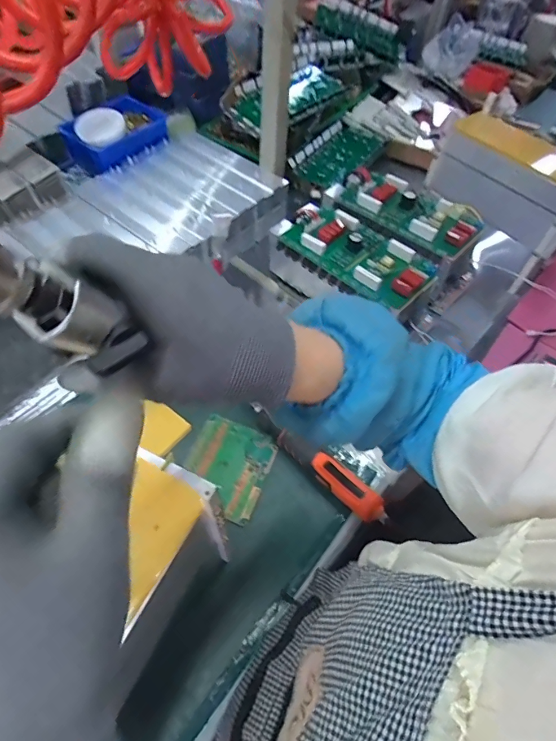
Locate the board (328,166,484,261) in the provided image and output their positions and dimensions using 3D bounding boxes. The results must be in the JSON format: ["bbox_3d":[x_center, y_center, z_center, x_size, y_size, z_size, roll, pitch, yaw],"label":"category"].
[{"bbox_3d":[0.237,-0.311,0.801,0.291,0.040,0.139,39,63,20],"label":"board"}]

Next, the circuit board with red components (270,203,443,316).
[{"bbox_3d":[0.136,-0.216,0.743,0.285,0.047,0.155,37,62,19],"label":"circuit board with red components"}]

